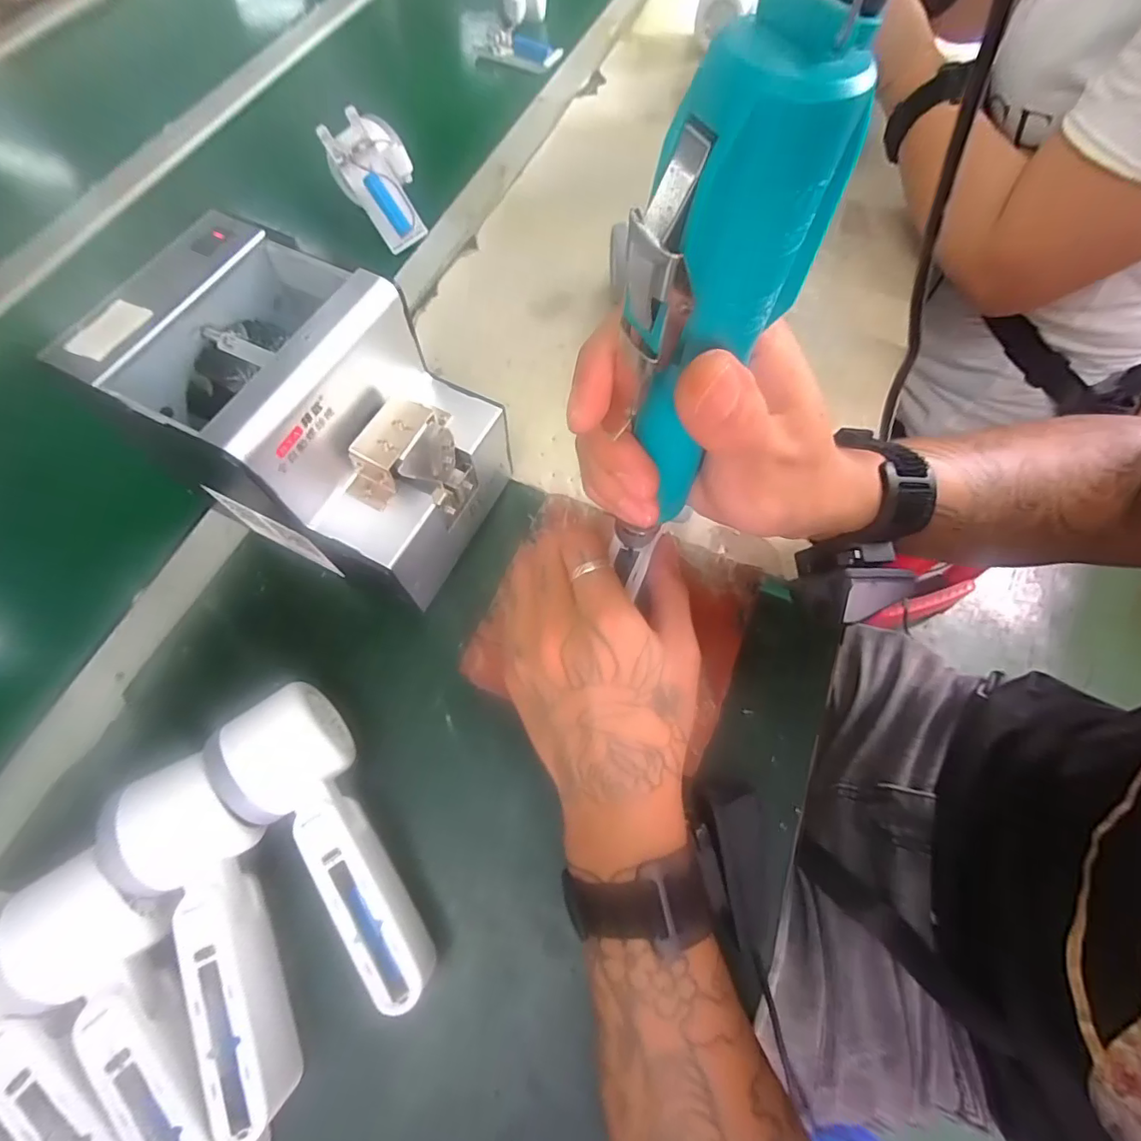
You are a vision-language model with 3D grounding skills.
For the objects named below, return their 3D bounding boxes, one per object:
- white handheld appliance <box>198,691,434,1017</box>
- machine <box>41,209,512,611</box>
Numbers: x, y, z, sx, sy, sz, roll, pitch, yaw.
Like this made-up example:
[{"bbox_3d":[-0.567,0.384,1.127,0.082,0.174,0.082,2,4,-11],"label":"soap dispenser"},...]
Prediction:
[{"bbox_3d":[-0.124,0.142,0.273,0.054,0.060,0.161,-34,71,-13],"label":"white handheld appliance"},{"bbox_3d":[-0.143,-0.083,0.315,0.168,0.150,0.124,25,70,11],"label":"machine"}]

